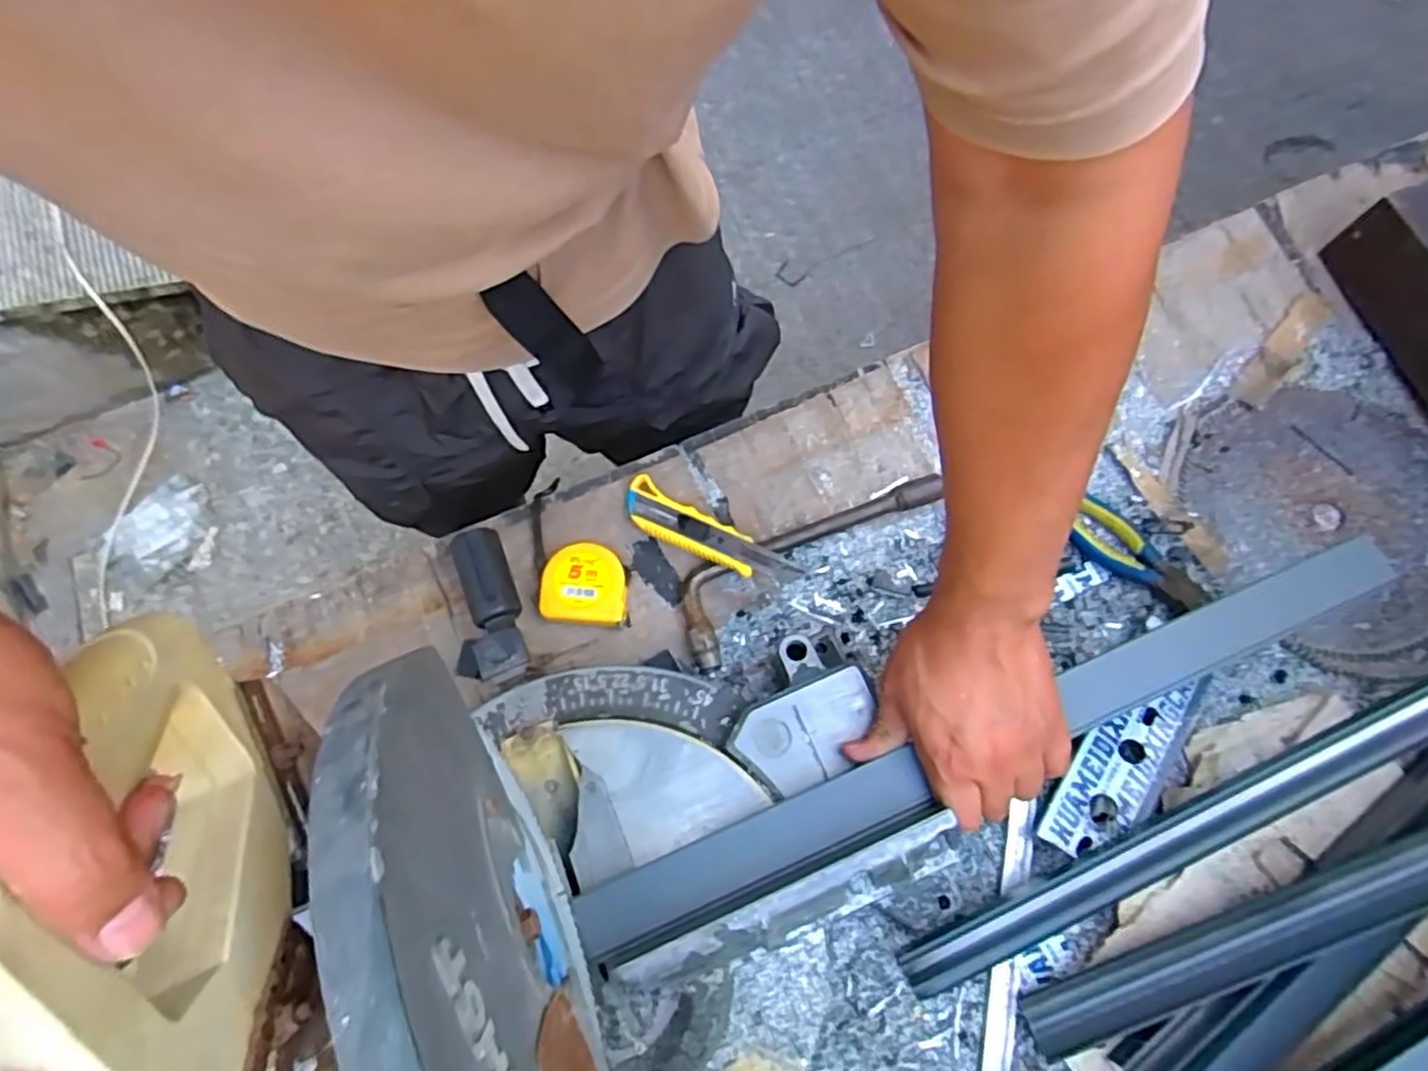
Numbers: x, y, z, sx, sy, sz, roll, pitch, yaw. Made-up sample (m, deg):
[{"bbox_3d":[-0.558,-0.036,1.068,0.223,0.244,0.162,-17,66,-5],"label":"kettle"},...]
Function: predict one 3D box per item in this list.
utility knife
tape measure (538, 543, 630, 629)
[{"bbox_3d":[-0.009,0.002,0.618,0.161,0.009,0.039,31,81,19],"label":"utility knife"},{"bbox_3d":[-0.106,0.043,0.614,0.070,0.033,0.064,2,71,3],"label":"tape measure"}]

